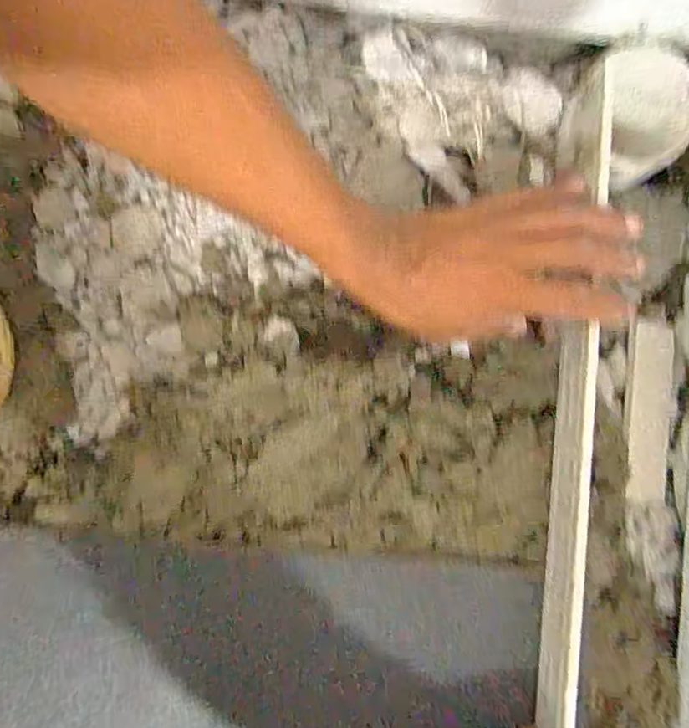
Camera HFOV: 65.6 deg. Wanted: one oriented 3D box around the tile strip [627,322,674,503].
[{"bbox_3d":[0.239,0.038,0.414,0.043,0.007,0.134,7,85,-20],"label":"tile strip"}]

